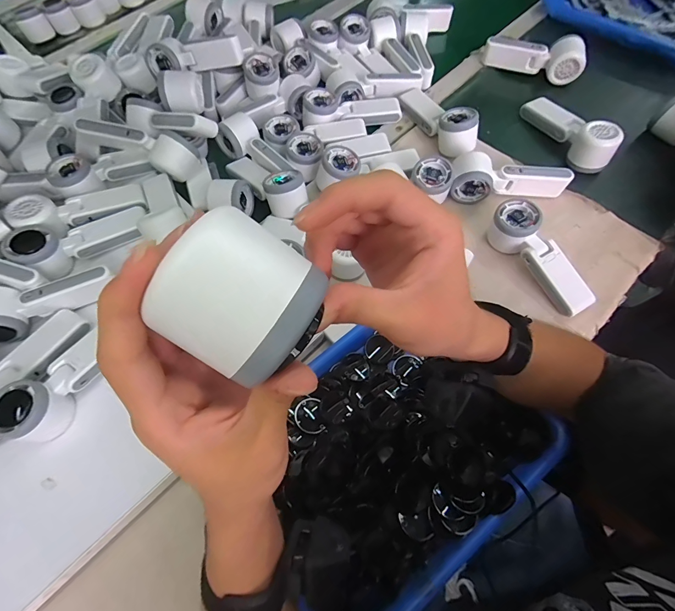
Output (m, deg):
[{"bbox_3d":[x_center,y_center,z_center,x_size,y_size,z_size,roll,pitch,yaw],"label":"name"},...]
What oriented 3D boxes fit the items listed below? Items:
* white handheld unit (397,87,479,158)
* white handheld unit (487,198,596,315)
[{"bbox_3d":[0.166,-0.314,0.591,0.055,0.054,0.174,-26,59,-11],"label":"white handheld unit"},{"bbox_3d":[0.276,-0.067,0.477,0.057,0.052,0.168,-34,67,-12],"label":"white handheld unit"}]

